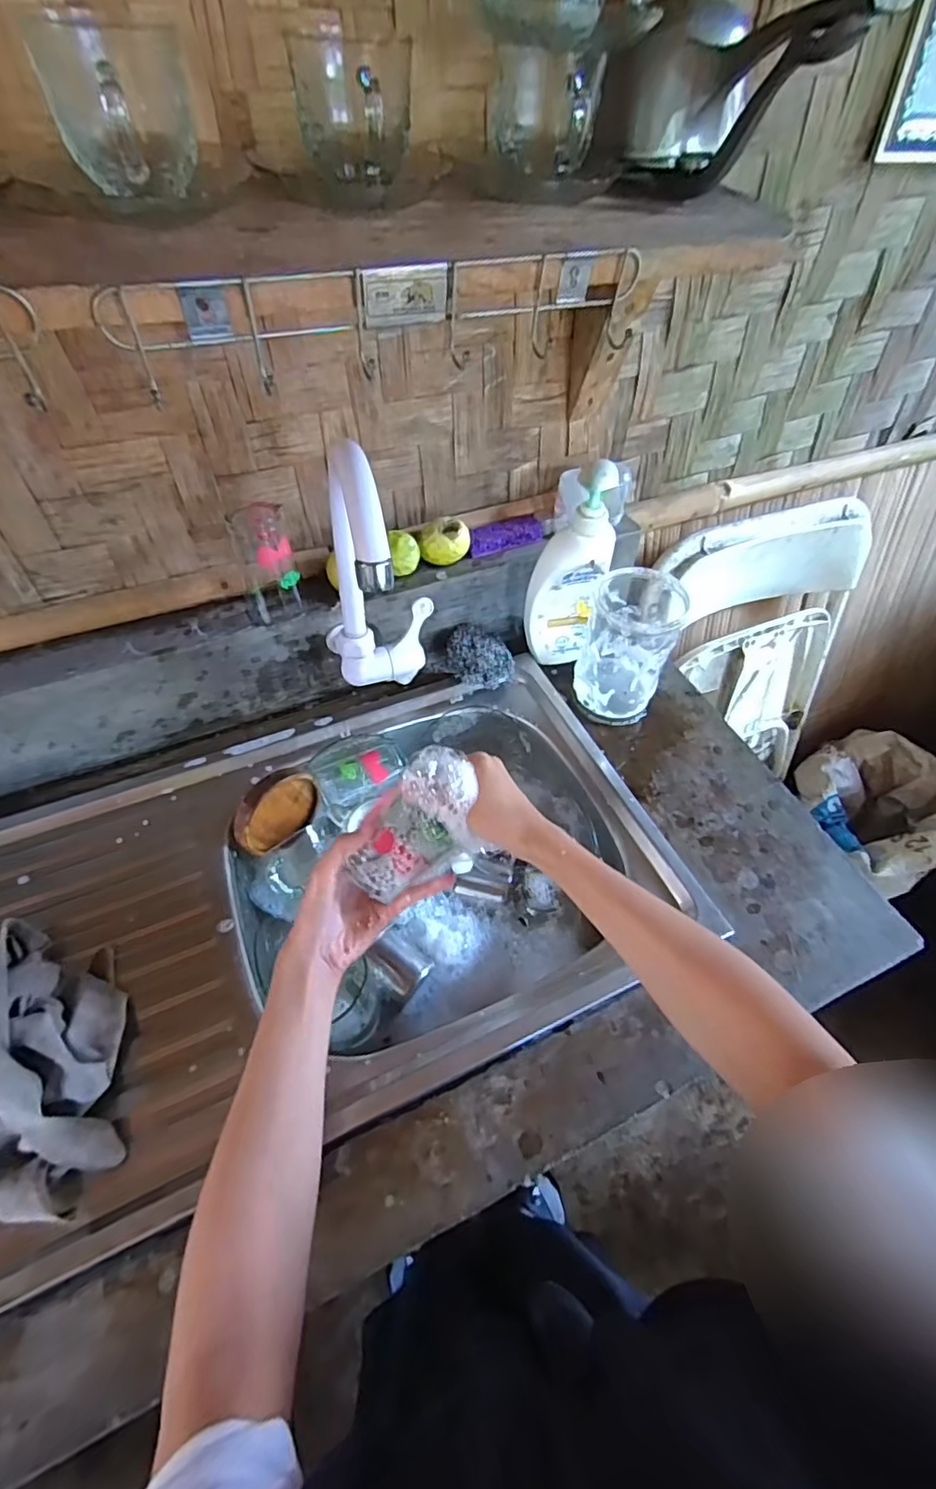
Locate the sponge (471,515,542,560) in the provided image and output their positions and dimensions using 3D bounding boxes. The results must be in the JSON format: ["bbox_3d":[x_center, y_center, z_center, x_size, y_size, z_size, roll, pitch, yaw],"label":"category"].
[{"bbox_3d":[0.045,-0.252,0.698,0.094,0.025,0.035,-15,56,-13],"label":"sponge"}]

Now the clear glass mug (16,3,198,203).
[{"bbox_3d":[-0.197,-0.364,0.332,0.076,0.069,0.080,-17,57,-14],"label":"clear glass mug"}]

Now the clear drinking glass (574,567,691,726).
[{"bbox_3d":[0.181,-0.109,0.657,0.099,0.147,0.104,1,54,-2],"label":"clear drinking glass"}]

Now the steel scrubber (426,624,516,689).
[{"bbox_3d":[0.012,-0.104,0.713,0.096,0.051,0.077,38,61,22],"label":"steel scrubber"}]

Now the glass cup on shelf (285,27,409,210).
[{"bbox_3d":[-0.077,-0.427,0.392,0.075,0.070,0.082,-5,55,-6],"label":"glass cup on shelf"}]

